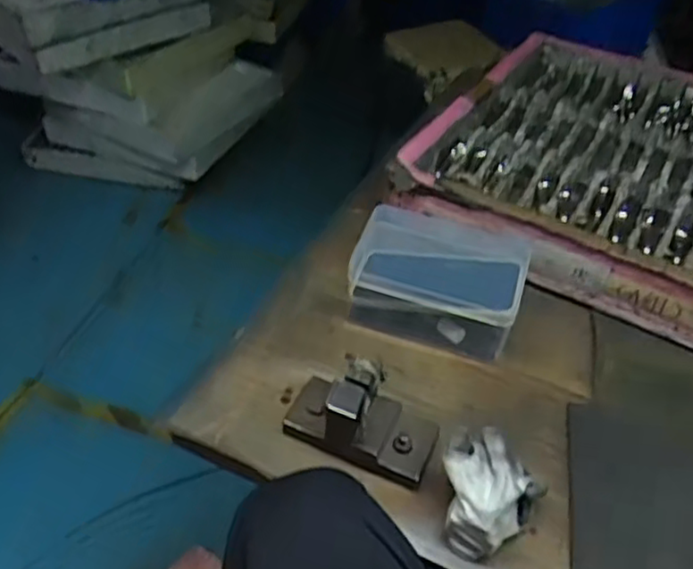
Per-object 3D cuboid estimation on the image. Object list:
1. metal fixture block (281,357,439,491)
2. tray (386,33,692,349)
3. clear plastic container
[{"bbox_3d":[0.013,0.116,0.608,0.131,0.076,0.069,18,42,14],"label":"metal fixture block"},{"bbox_3d":[0.414,-0.164,0.947,0.564,0.078,0.585,24,44,21],"label":"tray"},{"bbox_3d":[0.097,-0.007,0.755,0.180,0.080,0.141,14,42,10],"label":"clear plastic container"}]

